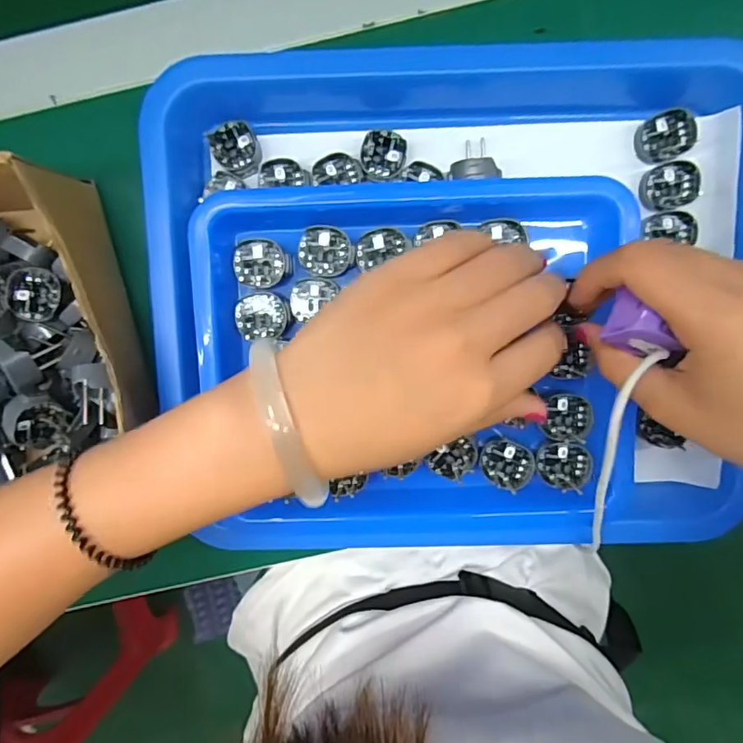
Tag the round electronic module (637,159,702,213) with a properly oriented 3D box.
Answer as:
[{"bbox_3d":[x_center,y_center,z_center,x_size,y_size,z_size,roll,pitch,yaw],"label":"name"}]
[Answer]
[{"bbox_3d":[0.168,-0.104,0.287,0.034,0.008,0.025,-19,94,1],"label":"round electronic module"}]

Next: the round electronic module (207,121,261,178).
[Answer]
[{"bbox_3d":[-0.076,-0.124,0.288,0.025,0.009,0.029,-8,94,0],"label":"round electronic module"}]

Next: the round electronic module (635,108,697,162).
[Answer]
[{"bbox_3d":[0.162,-0.130,0.285,0.030,0.010,0.025,-18,94,1],"label":"round electronic module"}]

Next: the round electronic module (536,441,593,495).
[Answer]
[{"bbox_3d":[0.103,0.050,0.275,0.028,0.004,0.026,0,94,-1],"label":"round electronic module"}]

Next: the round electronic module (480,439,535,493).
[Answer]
[{"bbox_3d":[0.073,0.050,0.276,0.028,0.004,0.026,0,94,-1],"label":"round electronic module"}]

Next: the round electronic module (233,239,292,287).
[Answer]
[{"bbox_3d":[-0.056,-0.055,0.264,0.029,0.004,0.024,0,94,-1],"label":"round electronic module"}]

